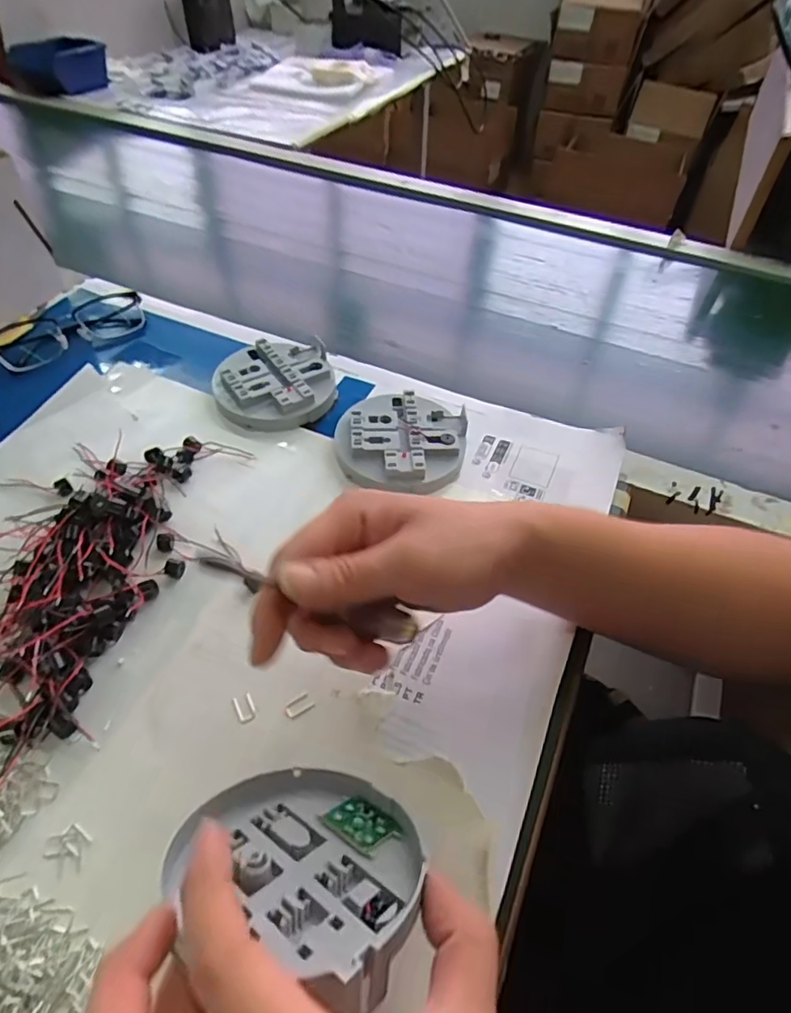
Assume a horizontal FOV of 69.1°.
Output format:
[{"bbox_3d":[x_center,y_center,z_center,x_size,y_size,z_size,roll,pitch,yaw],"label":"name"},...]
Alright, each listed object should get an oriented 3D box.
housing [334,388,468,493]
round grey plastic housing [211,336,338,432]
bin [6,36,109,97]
[{"bbox_3d":[0.004,-0.053,0.458,0.099,0.024,0.101,2,49,-2],"label":"housing"},{"bbox_3d":[-0.104,-0.106,0.496,0.099,0.023,0.096,-1,50,-4],"label":"round grey plastic housing"},{"bbox_3d":[-0.594,-0.785,1.021,0.098,0.074,0.137,21,52,14],"label":"bin"}]

